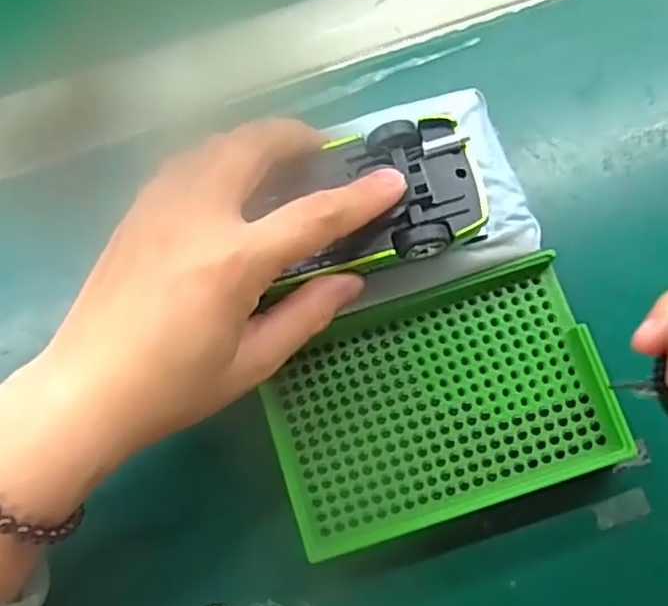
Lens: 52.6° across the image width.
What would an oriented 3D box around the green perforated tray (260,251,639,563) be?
[{"bbox_3d":[0.044,0.043,0.289,0.138,0.022,0.090,-17,79,-3],"label":"green perforated tray"}]

